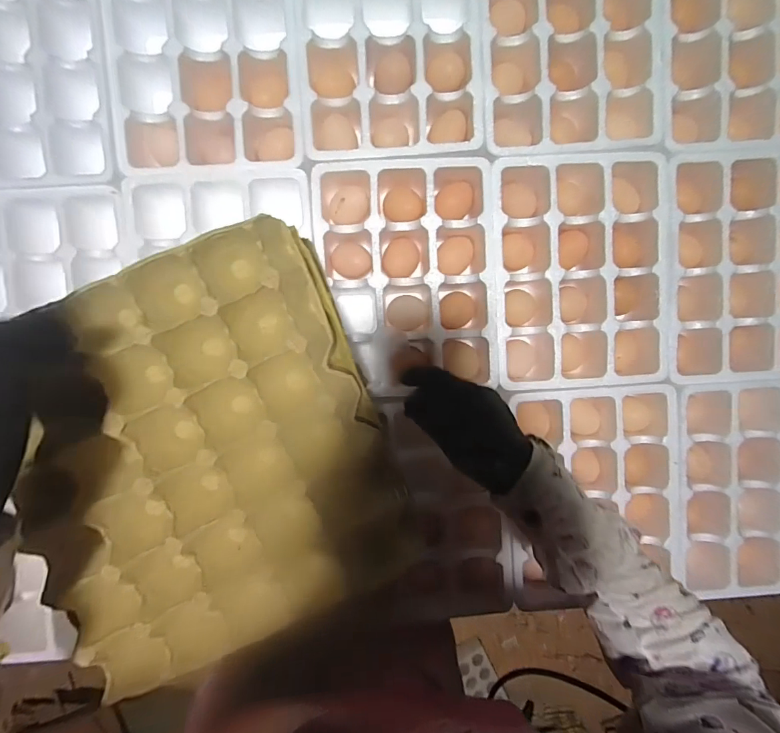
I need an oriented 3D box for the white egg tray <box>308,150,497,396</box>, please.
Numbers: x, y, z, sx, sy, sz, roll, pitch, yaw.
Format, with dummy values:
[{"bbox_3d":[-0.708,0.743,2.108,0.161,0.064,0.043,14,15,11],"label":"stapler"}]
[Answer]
[{"bbox_3d":[0.017,-0.093,0.460,0.183,0.067,0.244,-3,94,-1],"label":"white egg tray"}]

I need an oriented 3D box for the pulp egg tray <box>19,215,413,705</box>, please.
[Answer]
[{"bbox_3d":[-0.143,0.075,0.324,0.268,0.055,0.301,-20,93,-1],"label":"pulp egg tray"}]

